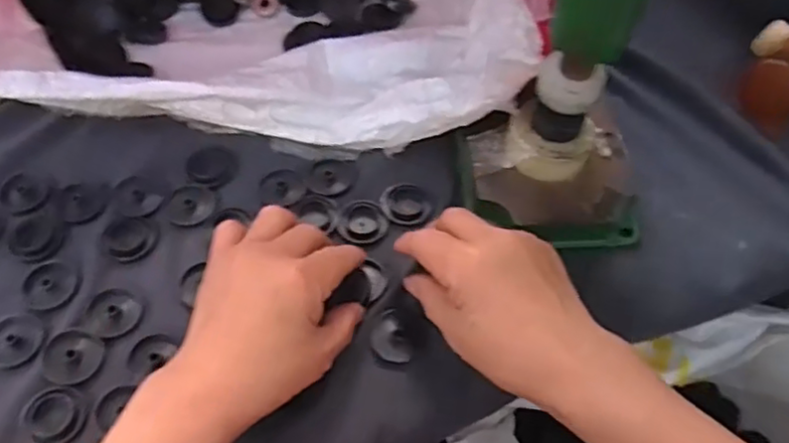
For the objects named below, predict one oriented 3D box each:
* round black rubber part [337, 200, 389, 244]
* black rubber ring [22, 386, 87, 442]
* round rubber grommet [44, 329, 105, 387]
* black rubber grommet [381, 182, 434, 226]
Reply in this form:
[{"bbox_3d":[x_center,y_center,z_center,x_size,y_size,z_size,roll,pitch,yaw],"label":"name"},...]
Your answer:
[{"bbox_3d":[-0.021,0.000,0.451,0.033,0.005,0.032,1,57,-2],"label":"round black rubber part"},{"bbox_3d":[-0.194,0.111,0.371,0.034,0.004,0.032,1,57,-2],"label":"black rubber ring"},{"bbox_3d":[-0.193,0.081,0.389,0.034,0.004,0.031,1,57,-2],"label":"round rubber grommet"},{"bbox_3d":[0.009,-0.013,0.458,0.034,0.004,0.034,1,57,-2],"label":"black rubber grommet"}]

